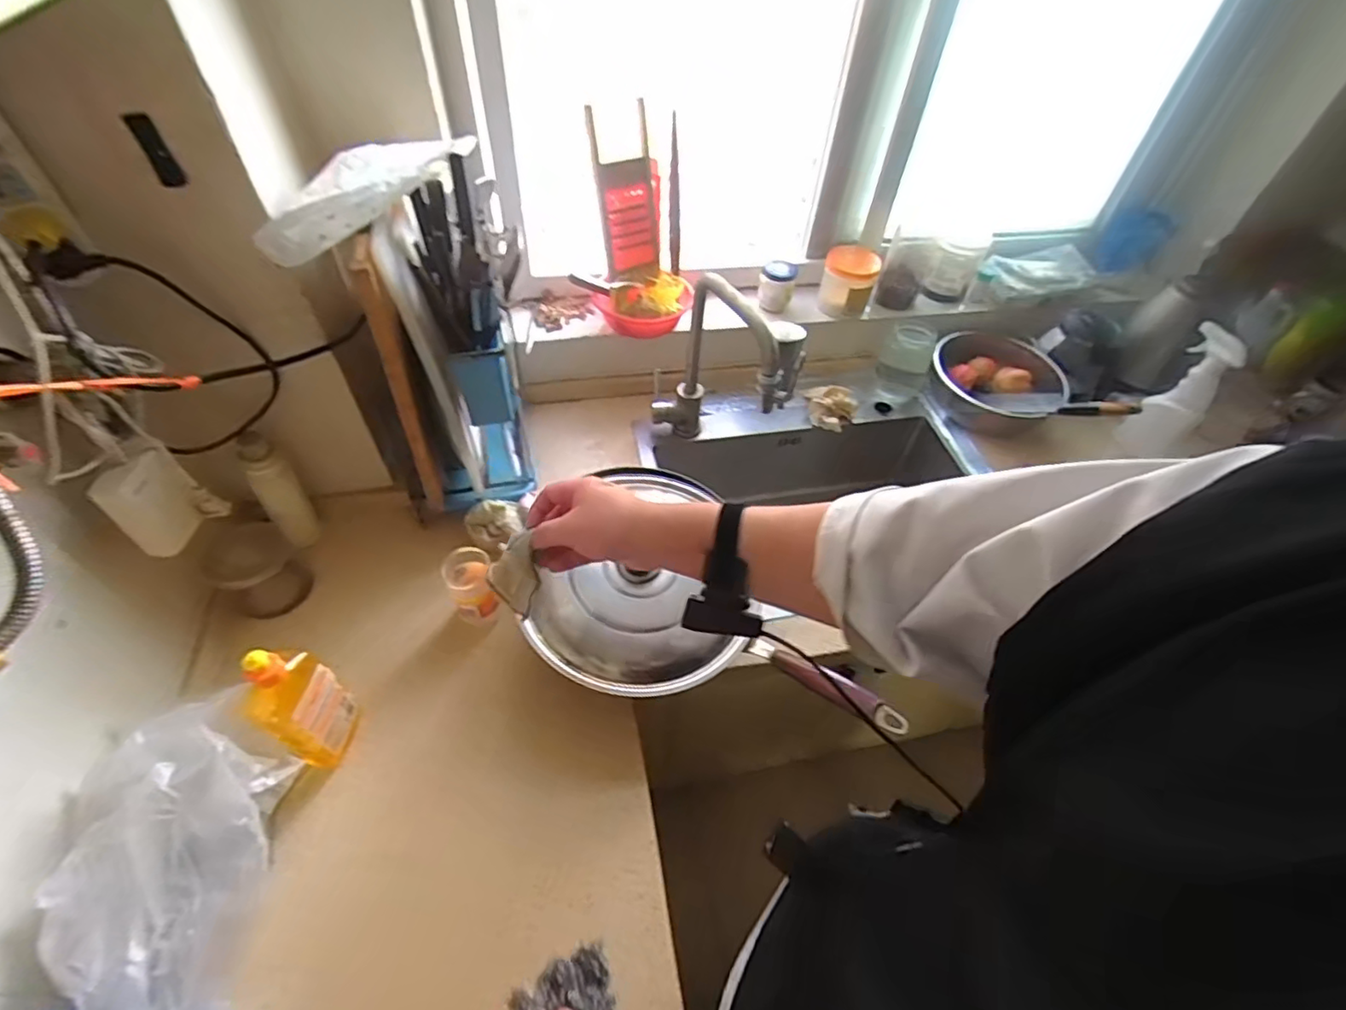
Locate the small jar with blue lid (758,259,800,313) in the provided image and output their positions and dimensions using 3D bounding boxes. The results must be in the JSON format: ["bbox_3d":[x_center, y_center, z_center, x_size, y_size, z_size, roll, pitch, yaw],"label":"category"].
[{"bbox_3d":[0.200,-0.421,1.157,0.066,0.085,0.054,17,51,9],"label":"small jar with blue lid"}]

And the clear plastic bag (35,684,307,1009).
[{"bbox_3d":[-0.432,0.355,0.552,0.166,0.197,0.270,-24,56,-22],"label":"clear plastic bag"}]

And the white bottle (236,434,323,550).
[{"bbox_3d":[-0.553,-0.016,0.850,0.054,0.210,0.048,-35,61,-29],"label":"white bottle"}]

